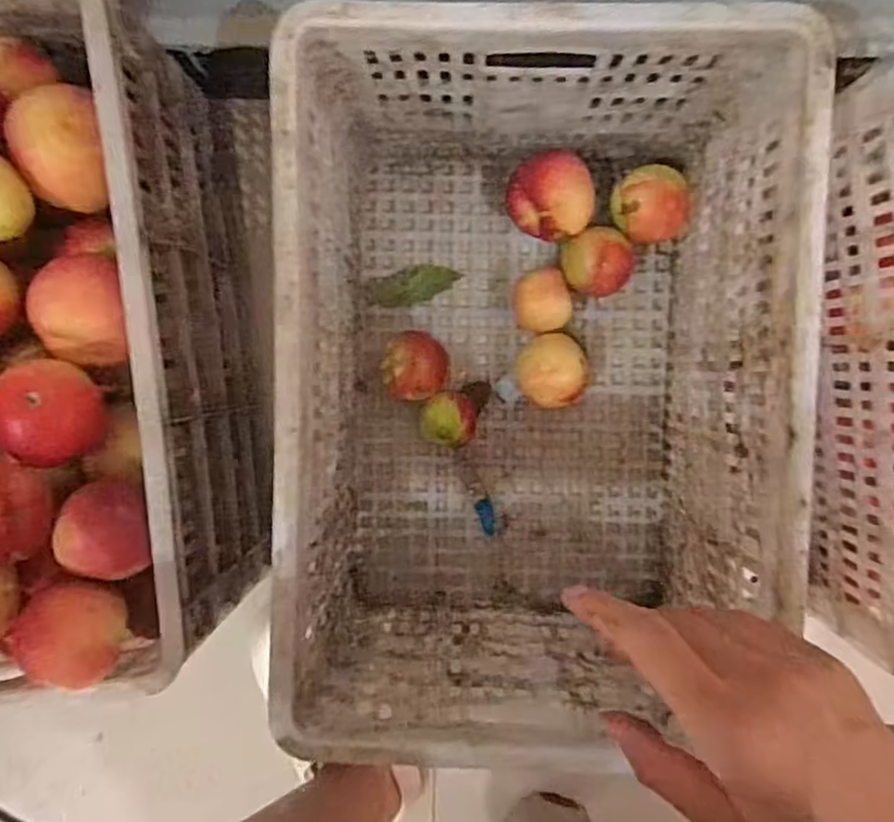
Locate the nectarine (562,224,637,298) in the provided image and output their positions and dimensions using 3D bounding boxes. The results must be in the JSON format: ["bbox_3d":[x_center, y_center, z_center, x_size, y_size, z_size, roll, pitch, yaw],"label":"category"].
[{"bbox_3d":[0.138,-0.138,0.640,0.060,0.062,0.057,0,93,1],"label":"nectarine"}]

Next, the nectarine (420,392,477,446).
[{"bbox_3d":[0.002,0.006,0.659,0.051,0.051,0.047,0,93,1],"label":"nectarine"}]

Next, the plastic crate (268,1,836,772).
[{"bbox_3d":[0.060,-0.019,0.550,0.327,0.269,0.461,1,93,1],"label":"plastic crate"}]

